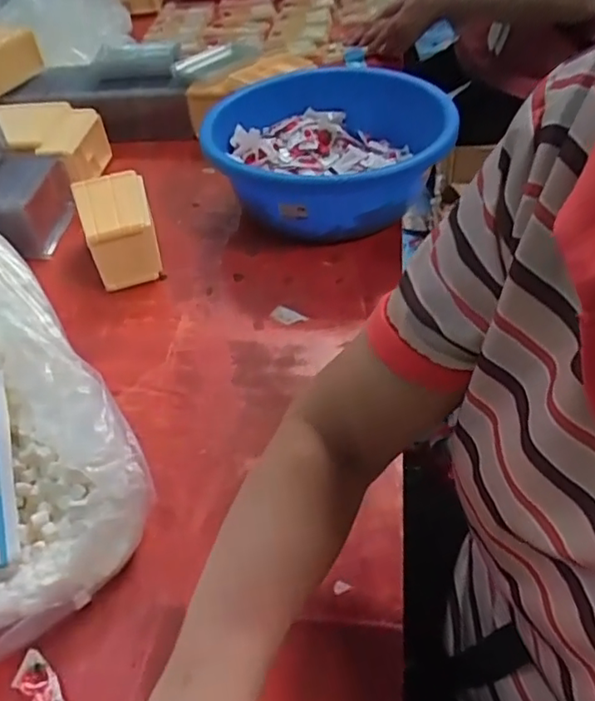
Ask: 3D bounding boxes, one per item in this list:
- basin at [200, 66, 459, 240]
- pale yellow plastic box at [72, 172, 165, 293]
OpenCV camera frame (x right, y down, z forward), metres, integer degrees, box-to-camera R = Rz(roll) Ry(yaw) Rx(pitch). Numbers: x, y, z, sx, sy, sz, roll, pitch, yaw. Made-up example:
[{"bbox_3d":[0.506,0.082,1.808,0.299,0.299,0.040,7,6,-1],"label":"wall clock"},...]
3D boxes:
[{"bbox_3d":[0.050,-0.268,0.808,0.309,0.122,0.335,-3,45,3],"label":"basin"},{"bbox_3d":[-0.221,-0.150,0.742,0.083,0.089,0.138,-18,46,-11],"label":"pale yellow plastic box"}]

